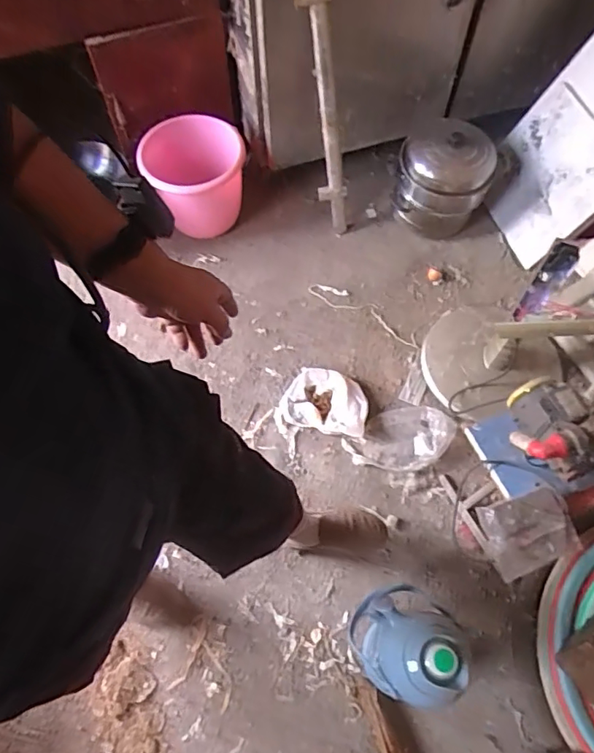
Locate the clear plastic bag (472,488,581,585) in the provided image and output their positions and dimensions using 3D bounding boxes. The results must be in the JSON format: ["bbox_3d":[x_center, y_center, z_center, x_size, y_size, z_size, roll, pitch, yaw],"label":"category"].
[{"bbox_3d":[0.441,0.290,0.998,0.170,0.047,0.136,-16,66,-9],"label":"clear plastic bag"}]

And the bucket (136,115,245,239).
[{"bbox_3d":[-0.298,-0.611,1.591,0.264,0.229,0.277,0,64,-1],"label":"bucket"}]

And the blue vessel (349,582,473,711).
[{"bbox_3d":[0.205,0.501,0.994,0.174,0.382,0.201,14,65,6],"label":"blue vessel"}]

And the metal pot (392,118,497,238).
[{"bbox_3d":[0.414,-0.565,1.555,0.259,0.260,0.208,15,65,6],"label":"metal pot"}]

